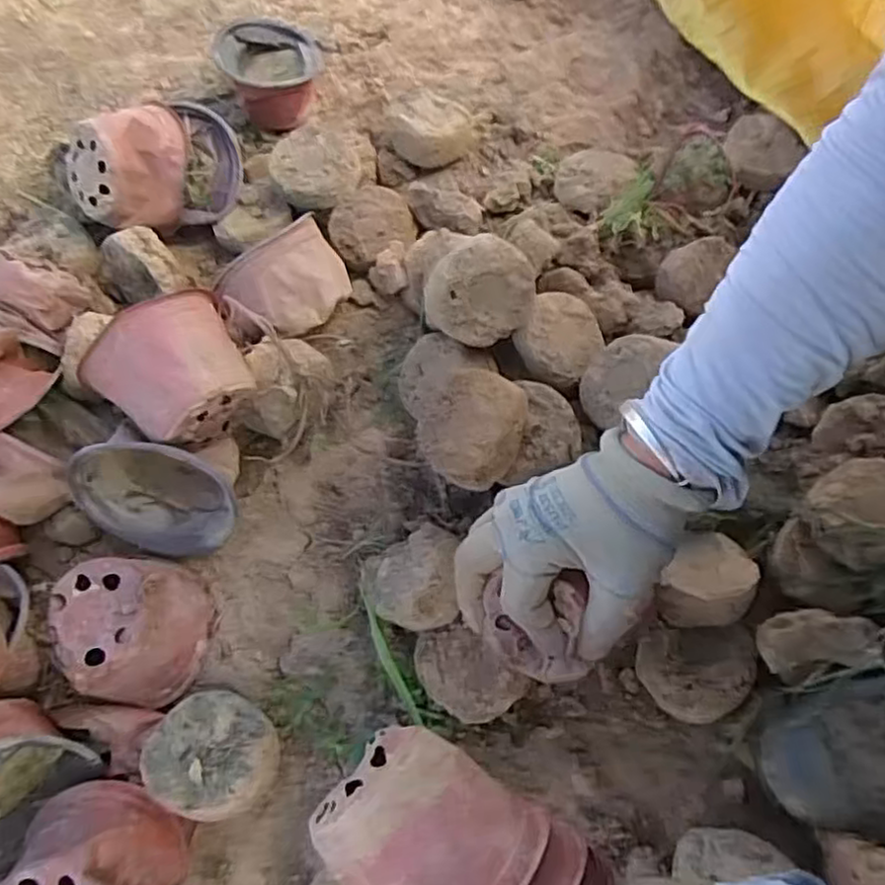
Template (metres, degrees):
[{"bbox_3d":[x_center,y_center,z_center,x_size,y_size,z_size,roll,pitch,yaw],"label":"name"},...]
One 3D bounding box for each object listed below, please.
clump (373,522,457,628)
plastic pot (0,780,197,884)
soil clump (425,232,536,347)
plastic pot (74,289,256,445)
[{"bbox_3d":[-0.018,0.089,0.462,0.053,0.056,0.064,-1,64,3],"label":"clump"},{"bbox_3d":[-0.194,0.250,0.394,0.092,0.079,0.101,1,83,-9],"label":"plastic pot"},{"bbox_3d":[0.026,-0.101,0.469,0.067,0.047,0.055,5,67,5],"label":"soil clump"},{"bbox_3d":[-0.168,-0.041,0.454,0.087,0.080,0.074,-40,71,-14],"label":"plastic pot"}]

